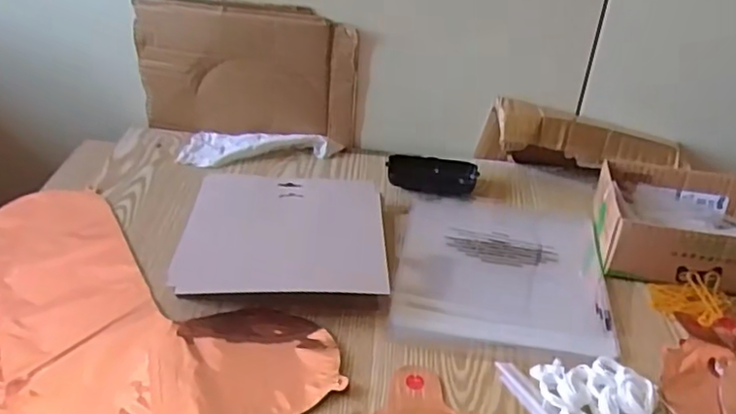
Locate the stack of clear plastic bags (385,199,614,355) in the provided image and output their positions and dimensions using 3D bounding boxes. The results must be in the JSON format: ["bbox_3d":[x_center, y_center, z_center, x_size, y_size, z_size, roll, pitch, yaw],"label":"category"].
[{"bbox_3d":[0.137,0.057,0.635,0.202,0.009,0.233,7,34,6],"label":"stack of clear plastic bags"}]

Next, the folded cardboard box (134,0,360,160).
[{"bbox_3d":[-0.152,-0.168,0.781,0.272,0.176,0.043,10,35,10],"label":"folded cardboard box"}]

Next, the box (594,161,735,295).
[{"bbox_3d":[0.339,0.020,0.649,0.184,0.064,0.146,8,35,7],"label":"box"}]

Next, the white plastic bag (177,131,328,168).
[{"bbox_3d":[-0.151,-0.087,0.803,0.182,0.024,0.082,-6,35,-12],"label":"white plastic bag"}]

